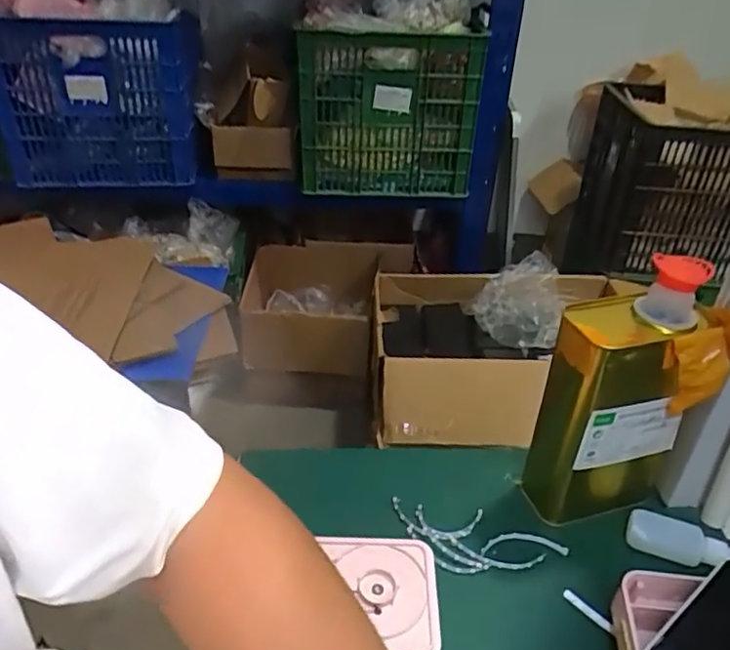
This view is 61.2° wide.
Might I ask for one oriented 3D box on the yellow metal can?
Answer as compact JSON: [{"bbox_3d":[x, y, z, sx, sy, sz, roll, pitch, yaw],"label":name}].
[{"bbox_3d":[0.209,0.063,0.524,0.112,0.241,0.063,-9,35,-17],"label":"yellow metal can"}]

